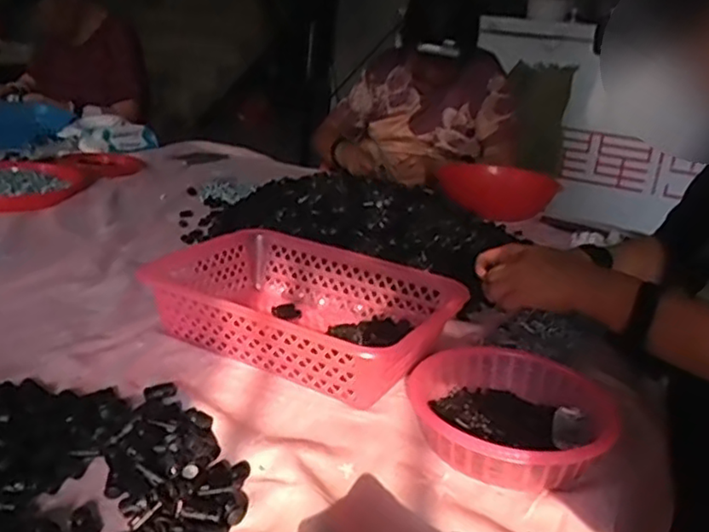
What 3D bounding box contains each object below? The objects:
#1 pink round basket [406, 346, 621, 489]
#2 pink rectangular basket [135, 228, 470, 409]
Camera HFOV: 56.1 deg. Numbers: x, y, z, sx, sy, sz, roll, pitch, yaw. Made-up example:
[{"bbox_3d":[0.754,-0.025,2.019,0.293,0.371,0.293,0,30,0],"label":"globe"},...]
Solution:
[{"bbox_3d":[0.131,0.130,0.579,0.162,0.055,0.166,7,21,-3],"label":"pink round basket"},{"bbox_3d":[-0.057,0.048,0.719,0.309,0.082,0.196,18,23,24],"label":"pink rectangular basket"}]

